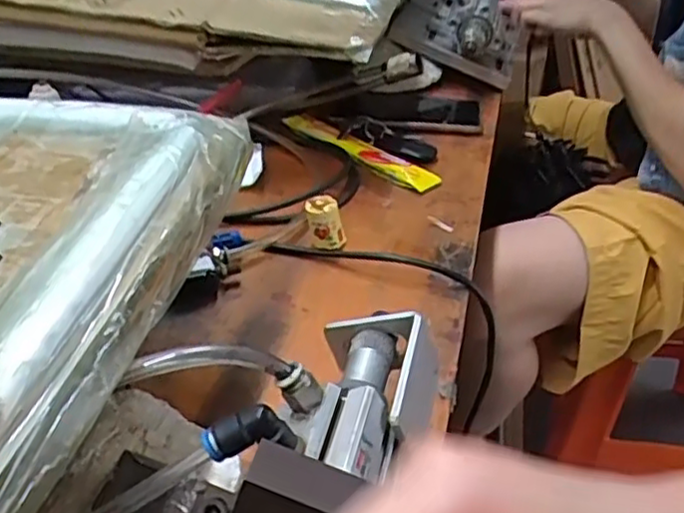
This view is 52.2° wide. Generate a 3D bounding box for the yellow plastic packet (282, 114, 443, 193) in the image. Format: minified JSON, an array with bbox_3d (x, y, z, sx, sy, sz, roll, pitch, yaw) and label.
[{"bbox_3d":[0.016,-0.111,0.709,0.032,0.005,0.205,-27,43,-33],"label":"yellow plastic packet"}]

